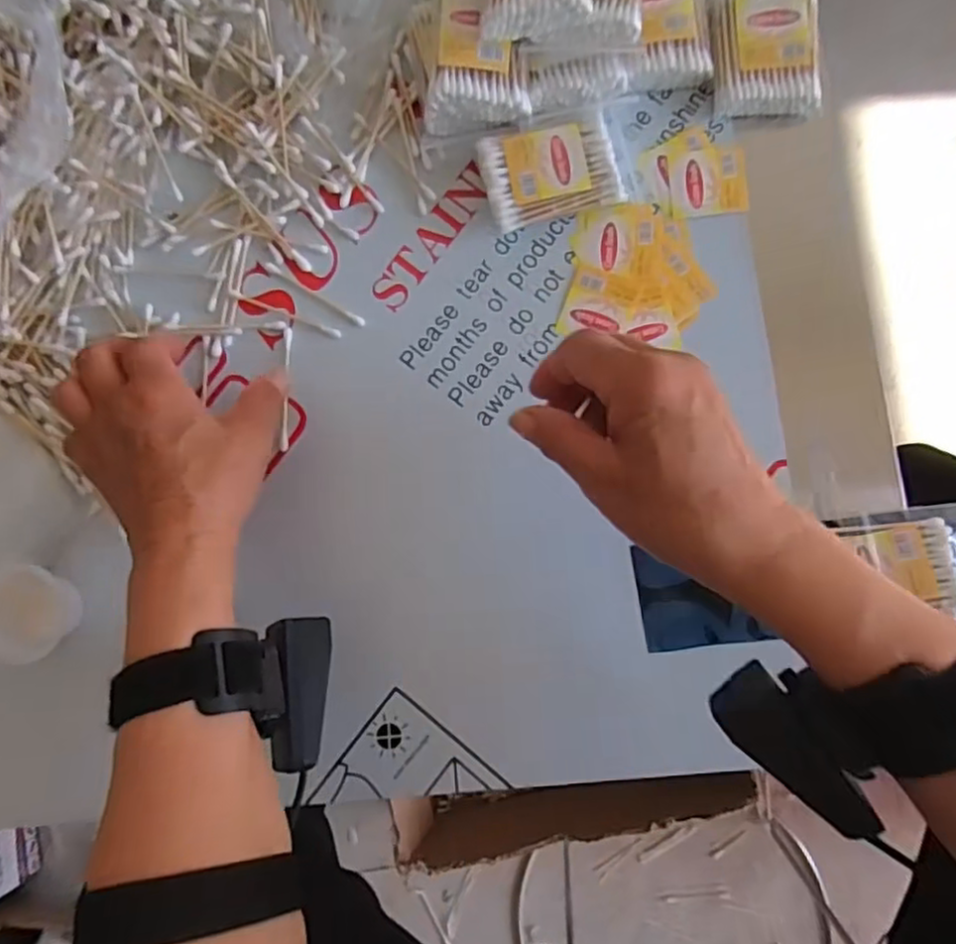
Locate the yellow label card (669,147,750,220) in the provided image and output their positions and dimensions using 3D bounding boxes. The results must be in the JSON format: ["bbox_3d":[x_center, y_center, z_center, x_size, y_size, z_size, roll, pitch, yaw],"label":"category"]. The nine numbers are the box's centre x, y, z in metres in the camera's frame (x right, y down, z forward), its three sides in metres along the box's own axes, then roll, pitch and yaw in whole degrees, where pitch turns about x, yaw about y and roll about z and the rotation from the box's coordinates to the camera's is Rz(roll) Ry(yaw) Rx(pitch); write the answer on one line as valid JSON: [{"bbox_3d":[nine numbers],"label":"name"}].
[{"bbox_3d":[0.133,-0.167,0.387,0.042,0.004,0.037,-5,84,5],"label":"yellow label card"}]

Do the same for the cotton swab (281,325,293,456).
[{"bbox_3d":[-0.113,-0.049,0.398,0.006,0.007,0.074,-1,86,3],"label":"cotton swab"}]

